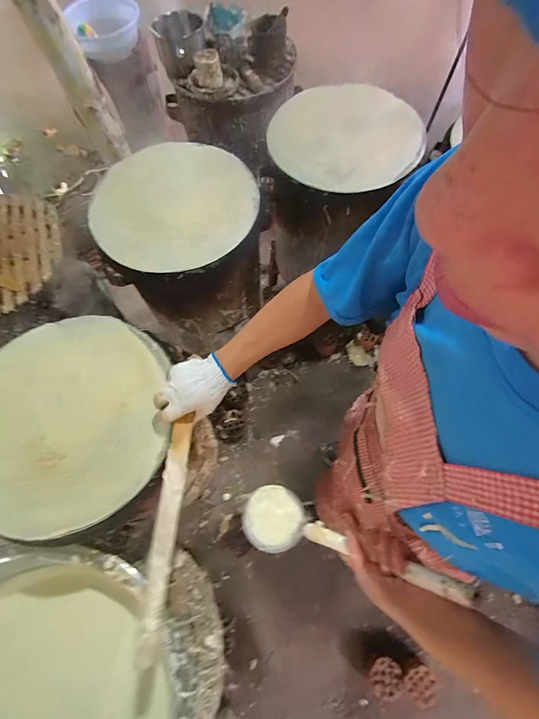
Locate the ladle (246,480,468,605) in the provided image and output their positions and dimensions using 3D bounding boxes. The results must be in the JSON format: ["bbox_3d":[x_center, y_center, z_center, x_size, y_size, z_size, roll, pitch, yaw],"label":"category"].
[{"bbox_3d":[0.090,0.240,0.466,0.068,0.330,0.095,34,64,-32],"label":"ladle"}]

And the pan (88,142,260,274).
[{"bbox_3d":[-0.213,-0.369,0.806,0.350,0.039,0.381,-1,67,3],"label":"pan"}]

